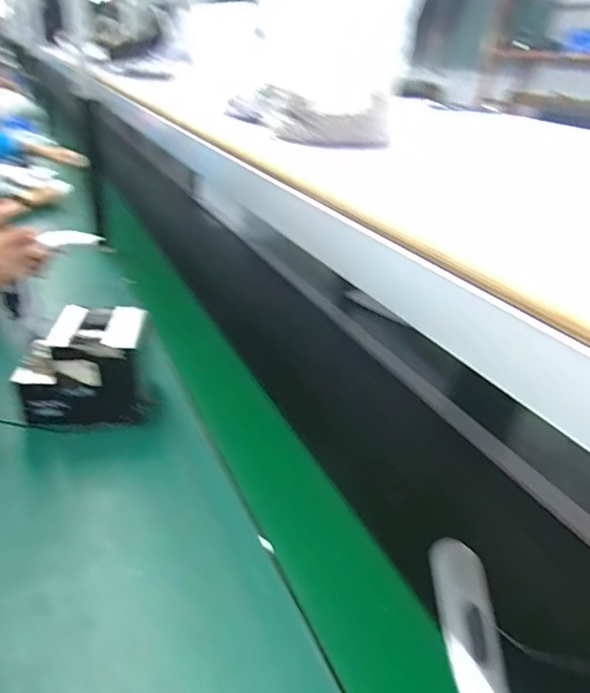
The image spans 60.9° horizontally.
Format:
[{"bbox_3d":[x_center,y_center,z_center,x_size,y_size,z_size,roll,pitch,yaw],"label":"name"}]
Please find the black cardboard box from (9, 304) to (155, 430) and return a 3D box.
[{"bbox_3d":[-0.332,0.029,0.803,0.181,0.141,0.132,-2,31,-12],"label":"black cardboard box"}]

